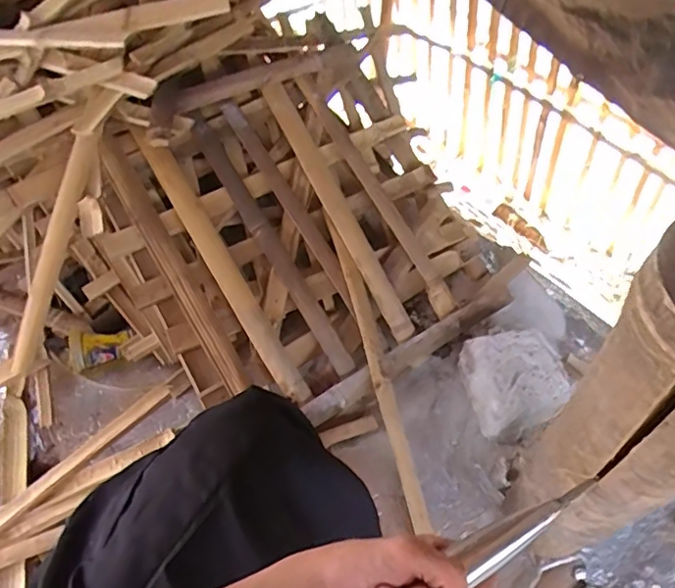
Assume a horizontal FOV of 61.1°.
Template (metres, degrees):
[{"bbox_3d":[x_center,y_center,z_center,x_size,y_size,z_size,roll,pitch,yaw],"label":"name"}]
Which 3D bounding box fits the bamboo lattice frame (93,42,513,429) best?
[{"bbox_3d":[-0.065,-0.122,0.865,0.573,0.155,0.573,-34,84,-20],"label":"bamboo lattice frame"}]

